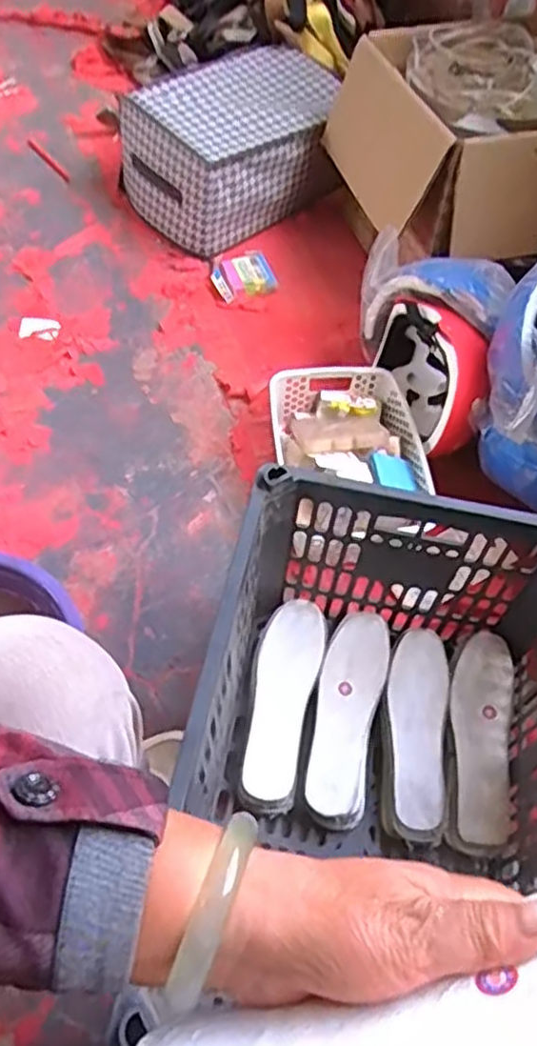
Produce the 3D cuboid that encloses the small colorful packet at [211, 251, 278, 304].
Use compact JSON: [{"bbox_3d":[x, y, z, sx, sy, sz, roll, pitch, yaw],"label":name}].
[{"bbox_3d":[-0.045,-0.450,1.311,0.109,0.025,0.095,-17,58,-15],"label":"small colorful packet"}]

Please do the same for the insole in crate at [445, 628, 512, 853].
[{"bbox_3d":[0.232,0.234,0.792,0.066,0.019,0.238,10,55,3],"label":"insole in crate"}]

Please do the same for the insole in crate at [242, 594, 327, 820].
[{"bbox_3d":[0.018,0.200,0.821,0.070,0.020,0.252,9,55,3],"label":"insole in crate"}]

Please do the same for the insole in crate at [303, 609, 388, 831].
[{"bbox_3d":[0.087,0.210,0.809,0.067,0.011,0.244,13,55,6],"label":"insole in crate"}]

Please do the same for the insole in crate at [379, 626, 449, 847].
[{"bbox_3d":[0.162,0.231,0.807,0.069,0.022,0.237,9,55,3],"label":"insole in crate"}]

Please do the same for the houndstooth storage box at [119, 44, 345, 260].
[{"bbox_3d":[-0.054,-0.723,1.394,0.292,0.192,0.433,36,61,20],"label":"houndstooth storage box"}]

